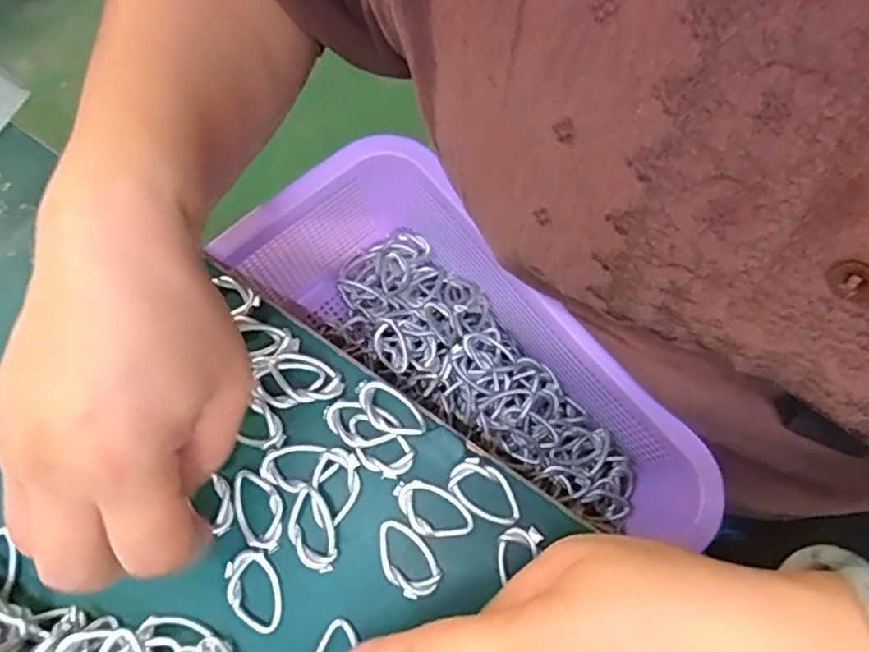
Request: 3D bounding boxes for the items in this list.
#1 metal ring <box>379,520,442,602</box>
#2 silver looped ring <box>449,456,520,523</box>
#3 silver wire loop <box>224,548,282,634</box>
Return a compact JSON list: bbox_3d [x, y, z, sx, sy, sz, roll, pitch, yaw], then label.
[{"bbox_3d":[-0.012,0.093,0.246,0.019,0.004,0.031,-42,78,-10],"label":"metal ring"},{"bbox_3d":[0.021,0.068,0.252,0.020,0.004,0.031,-42,78,-10],"label":"silver looped ring"},{"bbox_3d":[-0.071,0.104,0.244,0.020,0.004,0.031,-35,77,-8],"label":"silver wire loop"}]

